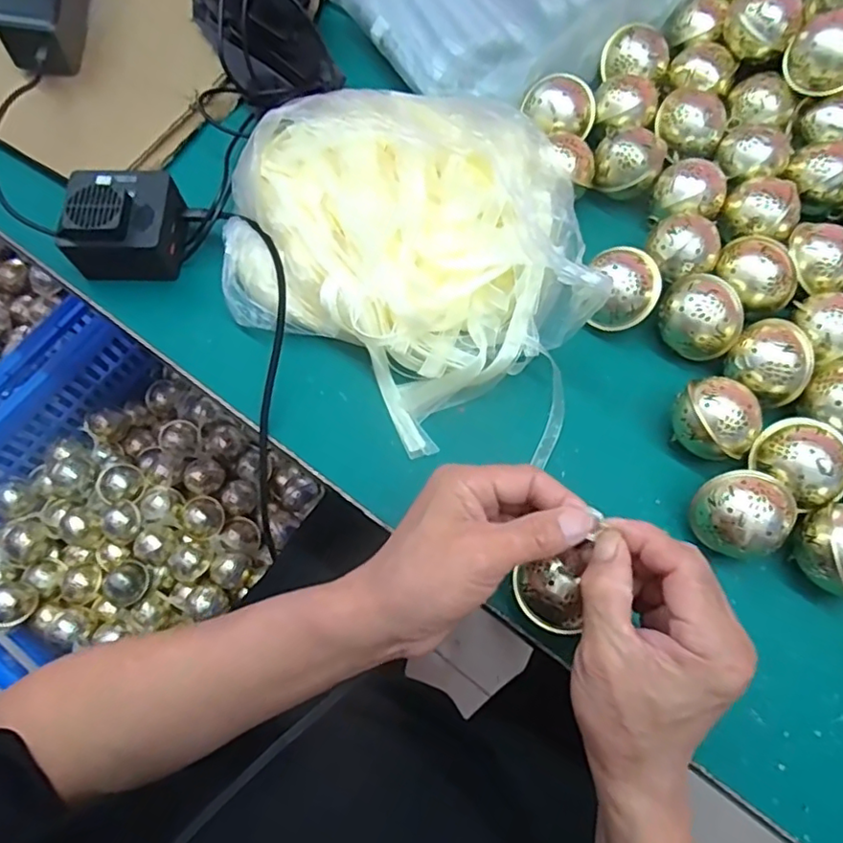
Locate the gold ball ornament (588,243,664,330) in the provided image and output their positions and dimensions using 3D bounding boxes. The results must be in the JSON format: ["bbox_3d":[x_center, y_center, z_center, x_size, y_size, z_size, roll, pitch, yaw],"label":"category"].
[{"bbox_3d":[0.157,-0.101,0.464,0.048,0.050,0.061,1,69,0],"label":"gold ball ornament"}]

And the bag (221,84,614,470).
[{"bbox_3d":[-0.005,-0.136,0.452,0.300,0.097,0.244,29,72,10],"label":"bag"}]

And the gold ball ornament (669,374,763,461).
[{"bbox_3d":[0.207,0.000,0.426,0.055,0.053,0.059,-36,74,-13],"label":"gold ball ornament"}]

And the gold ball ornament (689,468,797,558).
[{"bbox_3d":[0.215,0.063,0.408,0.056,0.056,0.055,0,69,0],"label":"gold ball ornament"}]

